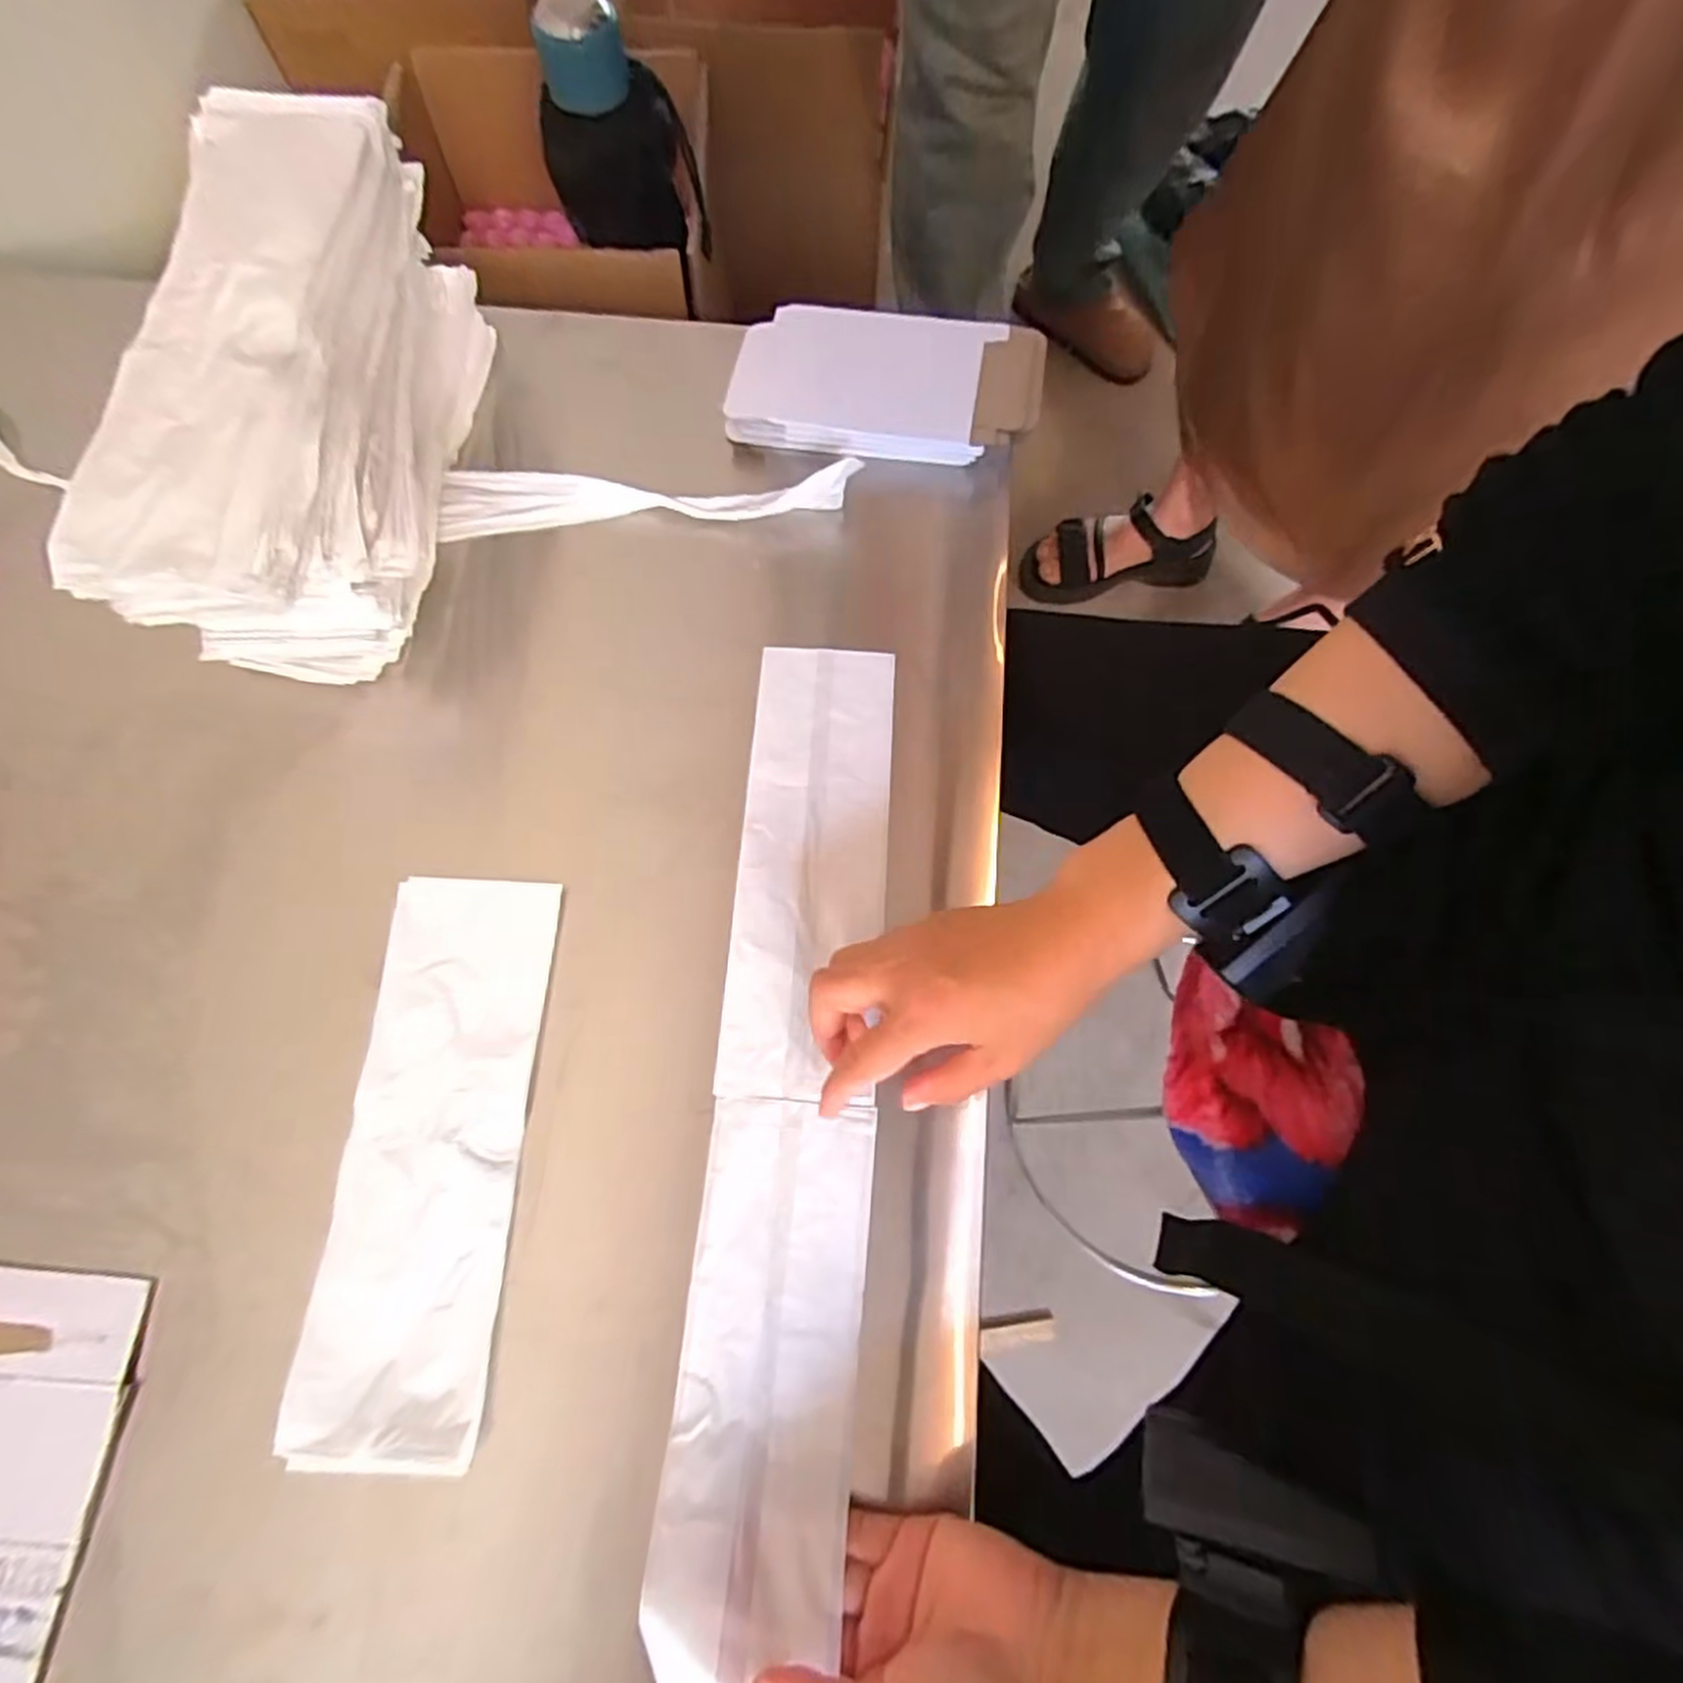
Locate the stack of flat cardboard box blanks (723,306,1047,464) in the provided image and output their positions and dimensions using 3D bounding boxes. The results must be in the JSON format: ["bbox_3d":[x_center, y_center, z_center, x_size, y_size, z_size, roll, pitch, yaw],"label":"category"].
[{"bbox_3d":[0.030,-0.295,0.507,0.190,0.031,0.102,6,71,3],"label":"stack of flat cardboard box blanks"}]

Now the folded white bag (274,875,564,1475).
[{"bbox_3d":[-0.193,0.141,0.368,0.084,0.007,0.252,1,71,2],"label":"folded white bag"}]

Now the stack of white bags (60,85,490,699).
[{"bbox_3d":[-0.285,-0.234,0.424,0.112,0.150,0.301,-3,71,0],"label":"stack of white bags"}]

